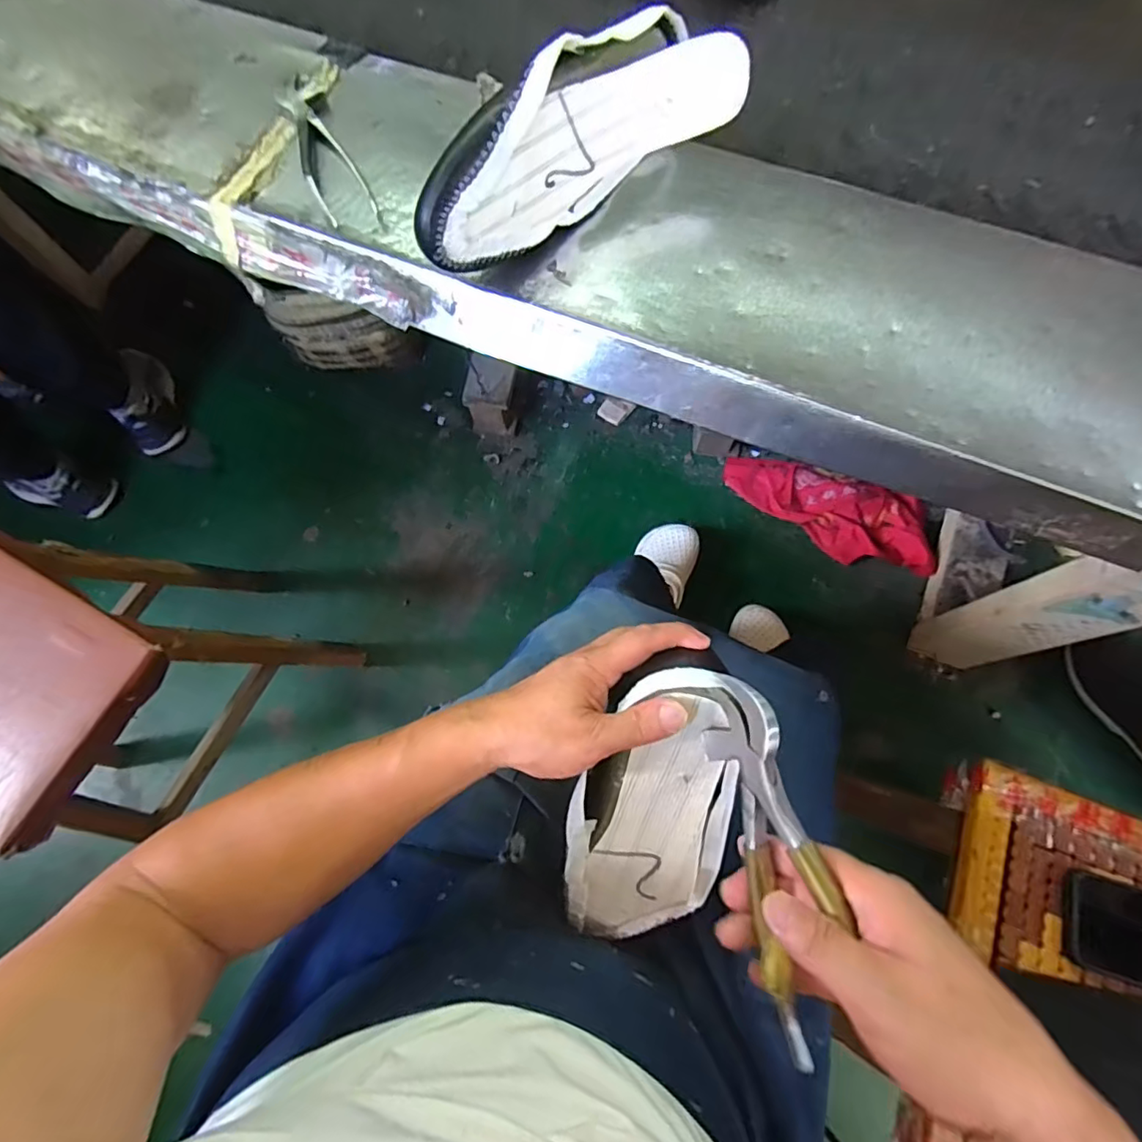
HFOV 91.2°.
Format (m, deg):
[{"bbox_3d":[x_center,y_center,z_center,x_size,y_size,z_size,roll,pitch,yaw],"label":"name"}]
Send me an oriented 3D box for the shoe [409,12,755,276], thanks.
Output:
[{"bbox_3d":[-0.004,-0.337,0.442,0.275,0.106,0.086,-29,74,-7],"label":"shoe"}]

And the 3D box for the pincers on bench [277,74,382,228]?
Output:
[{"bbox_3d":[-0.236,-0.397,0.526,0.048,0.012,0.190,-25,73,-6],"label":"pincers on bench"}]

